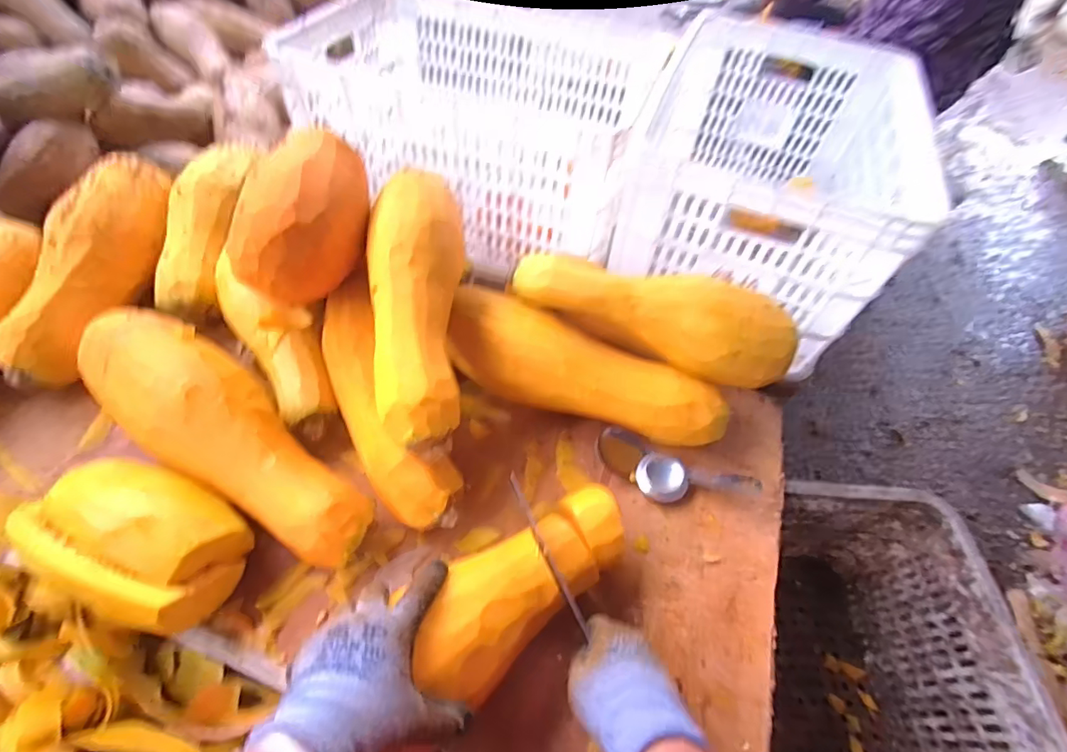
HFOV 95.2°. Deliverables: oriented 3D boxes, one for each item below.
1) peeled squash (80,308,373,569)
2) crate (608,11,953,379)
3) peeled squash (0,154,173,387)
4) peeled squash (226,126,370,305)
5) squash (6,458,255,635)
[{"bbox_3d":[-0.351,0.068,0.560,0.418,0.109,0.128,32,58,17],"label":"peeled squash"},{"bbox_3d":[0.355,-0.319,0.782,0.356,0.253,0.518,18,55,7],"label":"crate"},{"bbox_3d":[-0.596,-0.167,0.669,0.104,0.099,0.369,3,55,-3],"label":"peeled squash"},{"bbox_3d":[-0.274,-0.197,0.587,0.133,0.100,0.214,6,55,-1],"label":"peeled squash"},{"bbox_3d":[-0.405,0.168,0.498,0.209,0.097,0.130,18,55,8],"label":"squash"}]

